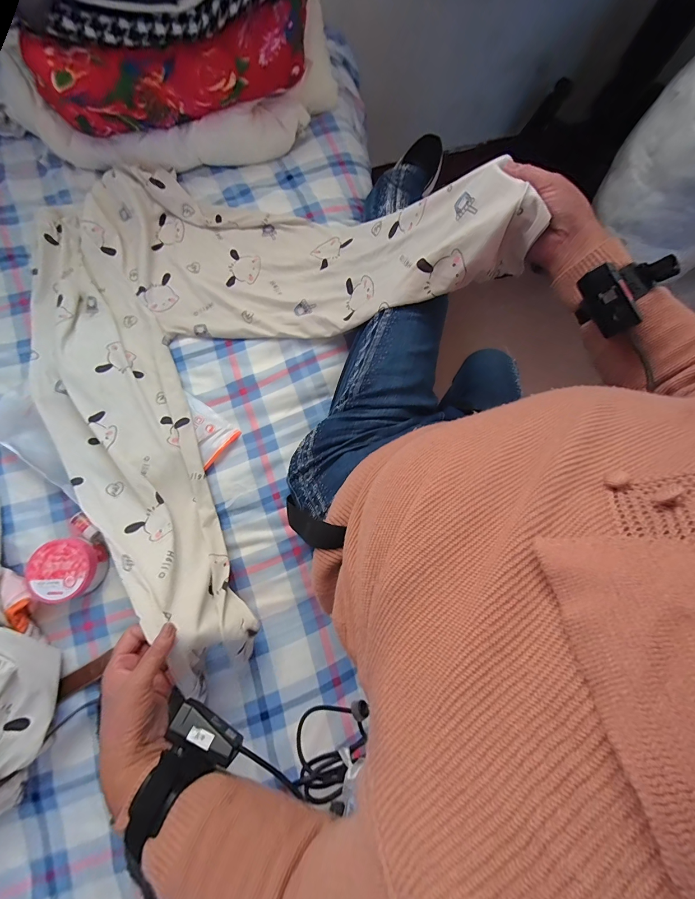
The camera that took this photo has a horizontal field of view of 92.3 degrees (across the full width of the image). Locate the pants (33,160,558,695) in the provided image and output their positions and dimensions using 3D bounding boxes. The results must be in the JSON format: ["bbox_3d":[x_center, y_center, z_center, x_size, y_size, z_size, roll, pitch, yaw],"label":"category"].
[{"bbox_3d":[-0.242,-0.204,0.488,0.698,0.235,0.653,36,82,6],"label":"pants"}]

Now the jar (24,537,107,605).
[{"bbox_3d":[-0.427,0.181,0.511,0.091,0.041,0.089,0,80,0],"label":"jar"}]

